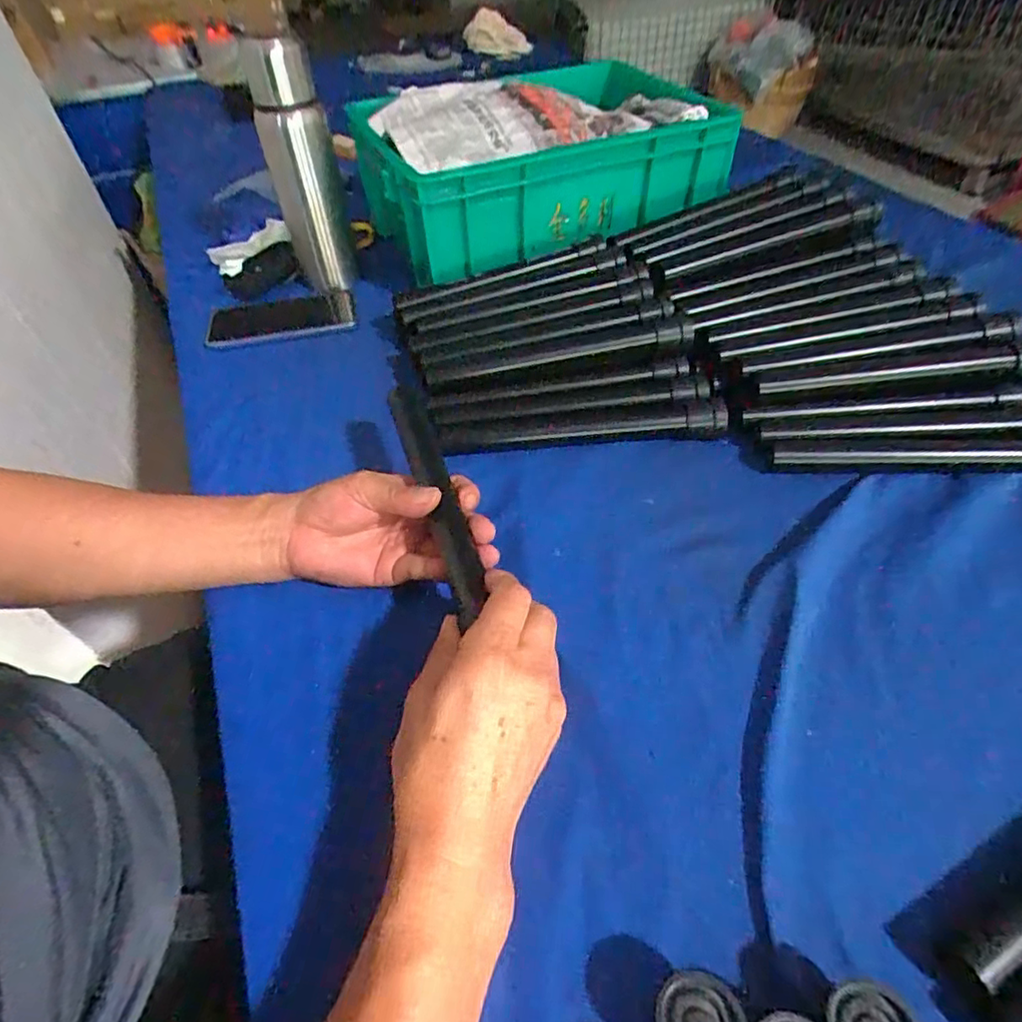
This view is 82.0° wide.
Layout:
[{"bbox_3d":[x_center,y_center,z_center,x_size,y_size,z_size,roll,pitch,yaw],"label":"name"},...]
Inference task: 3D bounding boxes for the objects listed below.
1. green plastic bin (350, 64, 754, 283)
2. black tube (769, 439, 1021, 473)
[{"bbox_3d":[0.041,-0.425,0.712,0.419,0.139,0.269,-27,51,-19],"label":"green plastic bin"},{"bbox_3d":[0.343,-0.046,0.479,0.250,0.023,0.033,3,48,6],"label":"black tube"}]

